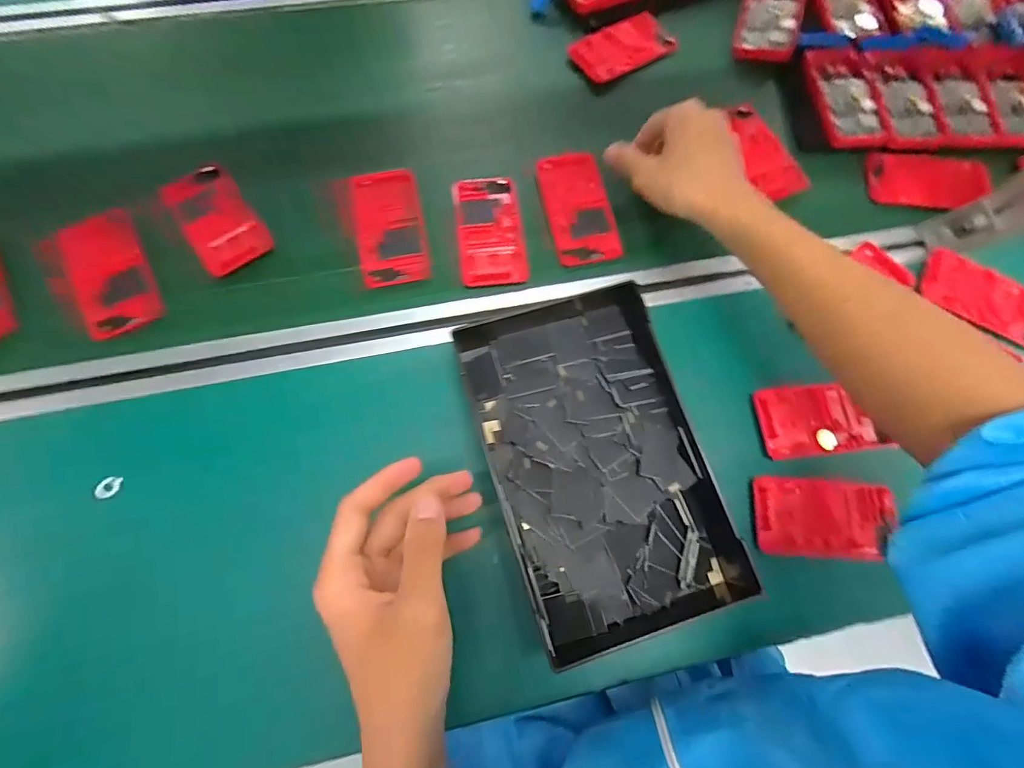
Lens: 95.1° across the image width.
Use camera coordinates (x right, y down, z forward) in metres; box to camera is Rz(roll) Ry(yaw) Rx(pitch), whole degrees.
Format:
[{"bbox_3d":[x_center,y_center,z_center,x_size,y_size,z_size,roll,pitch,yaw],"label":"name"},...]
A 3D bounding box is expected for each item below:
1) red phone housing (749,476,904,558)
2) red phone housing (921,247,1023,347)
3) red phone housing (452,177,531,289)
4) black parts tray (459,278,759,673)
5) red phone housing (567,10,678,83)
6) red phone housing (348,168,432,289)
[{"bbox_3d":[0.261,0.112,0.392,0.115,0.012,0.063,3,72,-1],"label":"red phone housing"},{"bbox_3d":[0.456,-0.083,0.451,0.118,0.011,0.054,27,92,0],"label":"red phone housing"},{"bbox_3d":[-0.021,-0.150,0.452,0.063,0.008,0.119,-7,73,-4],"label":"red phone housing"},{"bbox_3d":[0.066,0.059,0.378,0.173,0.037,0.281,-16,74,-7],"label":"black parts tray"},{"bbox_3d":[0.123,-0.387,0.534,0.119,0.015,0.065,-28,80,-12],"label":"red phone housing"},{"bbox_3d":[-0.118,-0.152,0.449,0.065,0.006,0.122,-11,73,-5],"label":"red phone housing"}]

